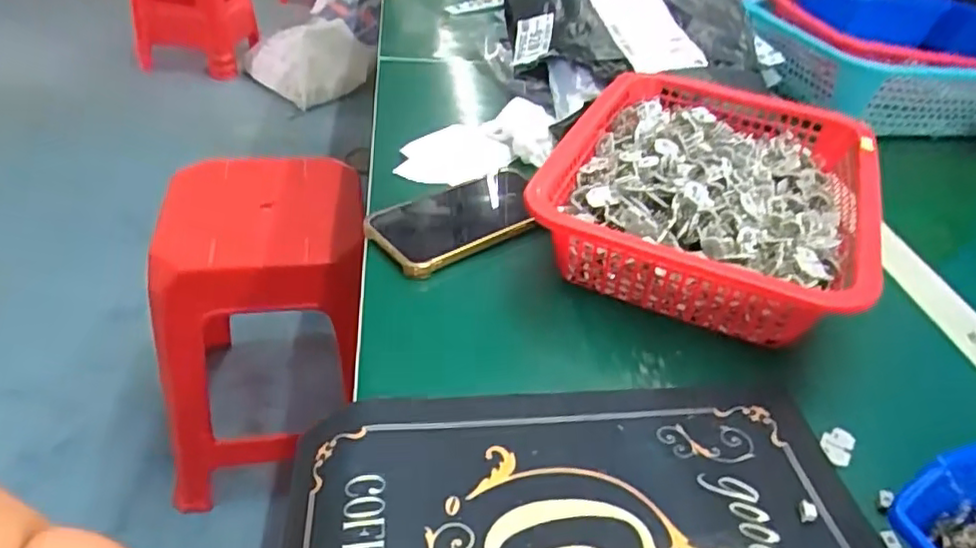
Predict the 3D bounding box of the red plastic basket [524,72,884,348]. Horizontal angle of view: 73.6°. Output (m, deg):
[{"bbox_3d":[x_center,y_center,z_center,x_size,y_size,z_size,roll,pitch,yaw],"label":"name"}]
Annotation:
[{"bbox_3d":[0.169,-0.064,0.497,0.211,0.065,0.273,20,40,16],"label":"red plastic basket"}]

